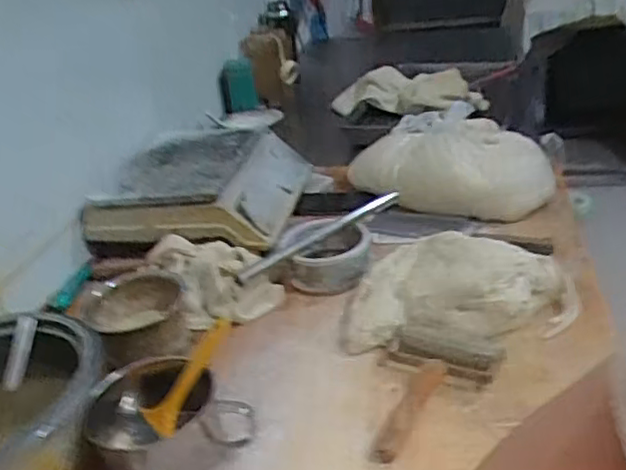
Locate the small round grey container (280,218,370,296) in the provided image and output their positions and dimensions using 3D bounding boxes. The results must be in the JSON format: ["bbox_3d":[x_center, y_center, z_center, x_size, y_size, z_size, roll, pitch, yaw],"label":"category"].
[{"bbox_3d":[0.019,0.027,0.999,0.135,0.071,0.130,-6,27,3],"label":"small round grey container"}]

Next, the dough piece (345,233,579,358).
[{"bbox_3d":[0.191,0.074,0.866,0.281,0.103,0.202,4,29,22],"label":"dough piece"}]

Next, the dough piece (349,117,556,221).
[{"bbox_3d":[0.237,-0.110,1.162,0.348,0.112,0.173,0,28,15],"label":"dough piece"}]

